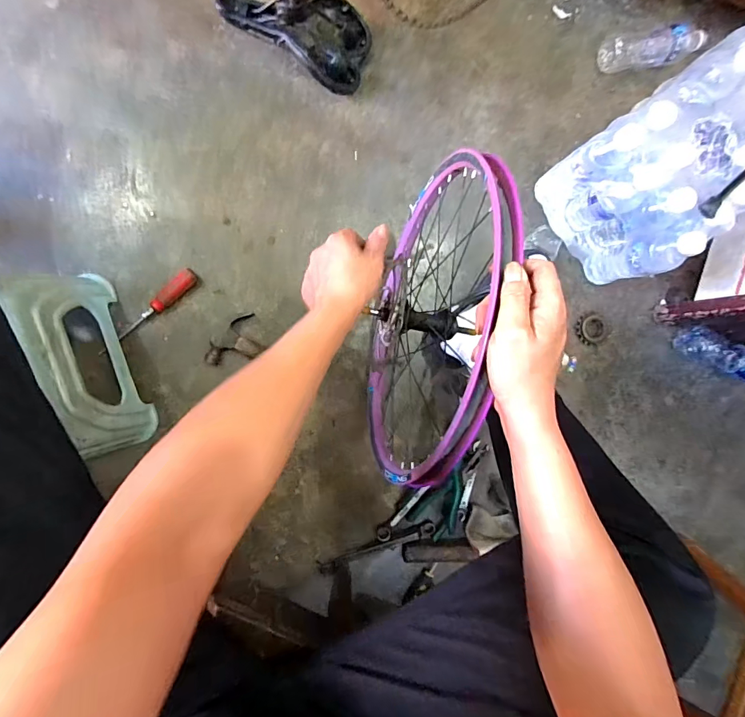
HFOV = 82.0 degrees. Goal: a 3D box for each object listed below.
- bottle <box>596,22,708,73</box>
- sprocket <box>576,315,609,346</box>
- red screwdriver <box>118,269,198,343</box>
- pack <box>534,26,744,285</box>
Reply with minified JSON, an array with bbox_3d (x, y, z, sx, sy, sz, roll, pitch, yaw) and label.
[{"bbox_3d":[0.537,-0.596,0.812,0.212,0.066,0.070,-14,94,-9],"label":"bottle"},{"bbox_3d":[0.429,-0.058,0.834,0.066,0.007,0.058,-13,94,-9],"label":"sprocket"},{"bbox_3d":[-0.364,-0.075,0.699,0.190,0.021,0.026,-44,98,-6],"label":"red screwdriver"},{"bbox_3d":[0.519,-0.329,0.737,0.355,0.221,0.242,-37,97,-7],"label":"pack"}]

